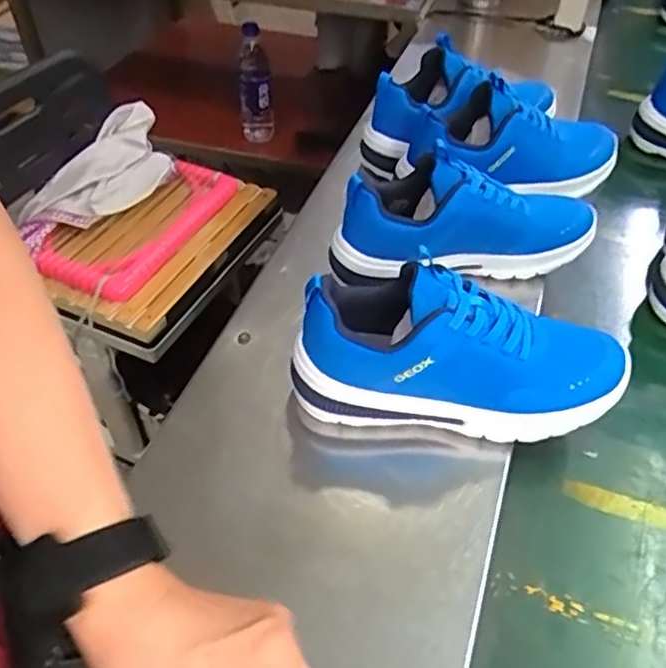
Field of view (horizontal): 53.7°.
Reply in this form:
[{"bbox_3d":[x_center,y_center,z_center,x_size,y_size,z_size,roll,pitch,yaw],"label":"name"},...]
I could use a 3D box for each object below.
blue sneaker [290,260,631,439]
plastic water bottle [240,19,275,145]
[{"bbox_3d":[0.098,0.014,0.499,0.250,0.114,0.094,11,48,4],"label":"blue sneaker"},{"bbox_3d":[-0.153,-0.473,1.294,0.063,0.229,0.071,-5,49,-4],"label":"plastic water bottle"}]

